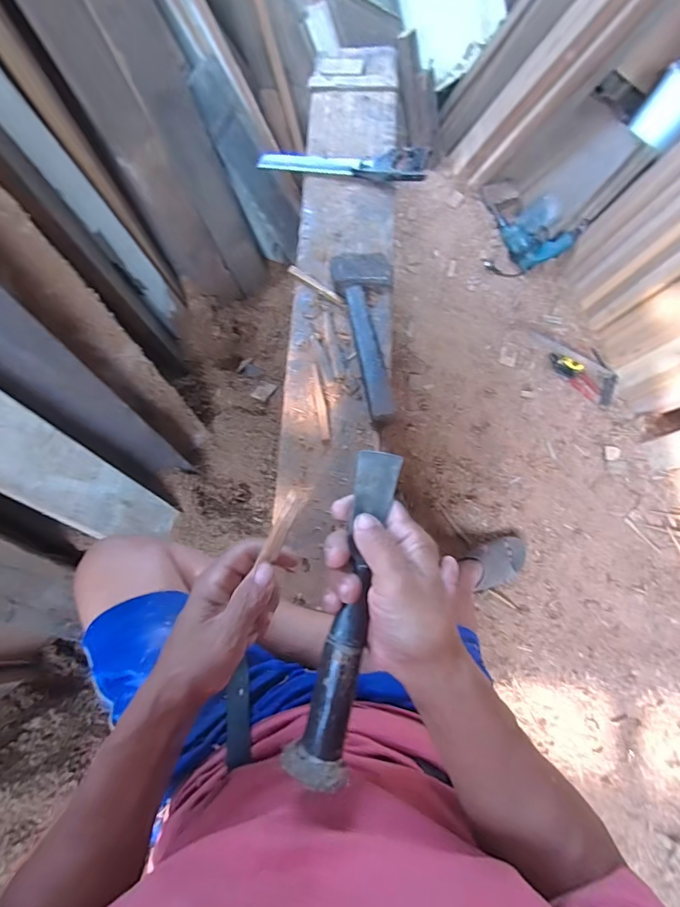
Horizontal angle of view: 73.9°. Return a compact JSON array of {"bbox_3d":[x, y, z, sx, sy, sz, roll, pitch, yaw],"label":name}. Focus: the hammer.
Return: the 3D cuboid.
[{"bbox_3d":[0.047,-0.213,0.777,0.111,0.044,0.353,-3,73,-2],"label":"hammer"}]

